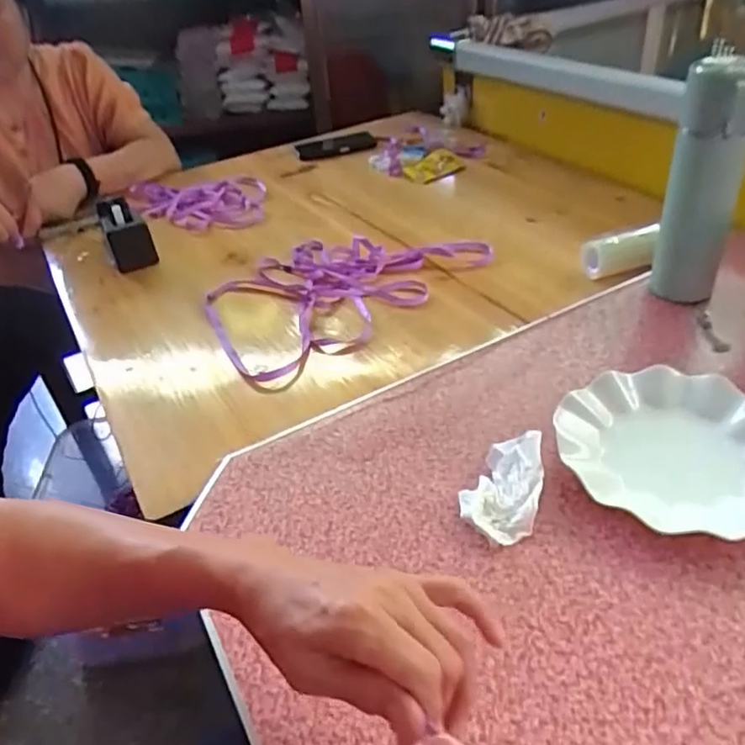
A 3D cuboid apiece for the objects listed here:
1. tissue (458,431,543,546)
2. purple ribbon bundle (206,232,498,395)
[{"bbox_3d":[0.105,0.090,0.511,0.058,0.026,0.097,8,40,20],"label":"tissue"},{"bbox_3d":[-0.057,-0.118,0.867,0.388,0.031,0.254,-34,45,-30],"label":"purple ribbon bundle"}]

